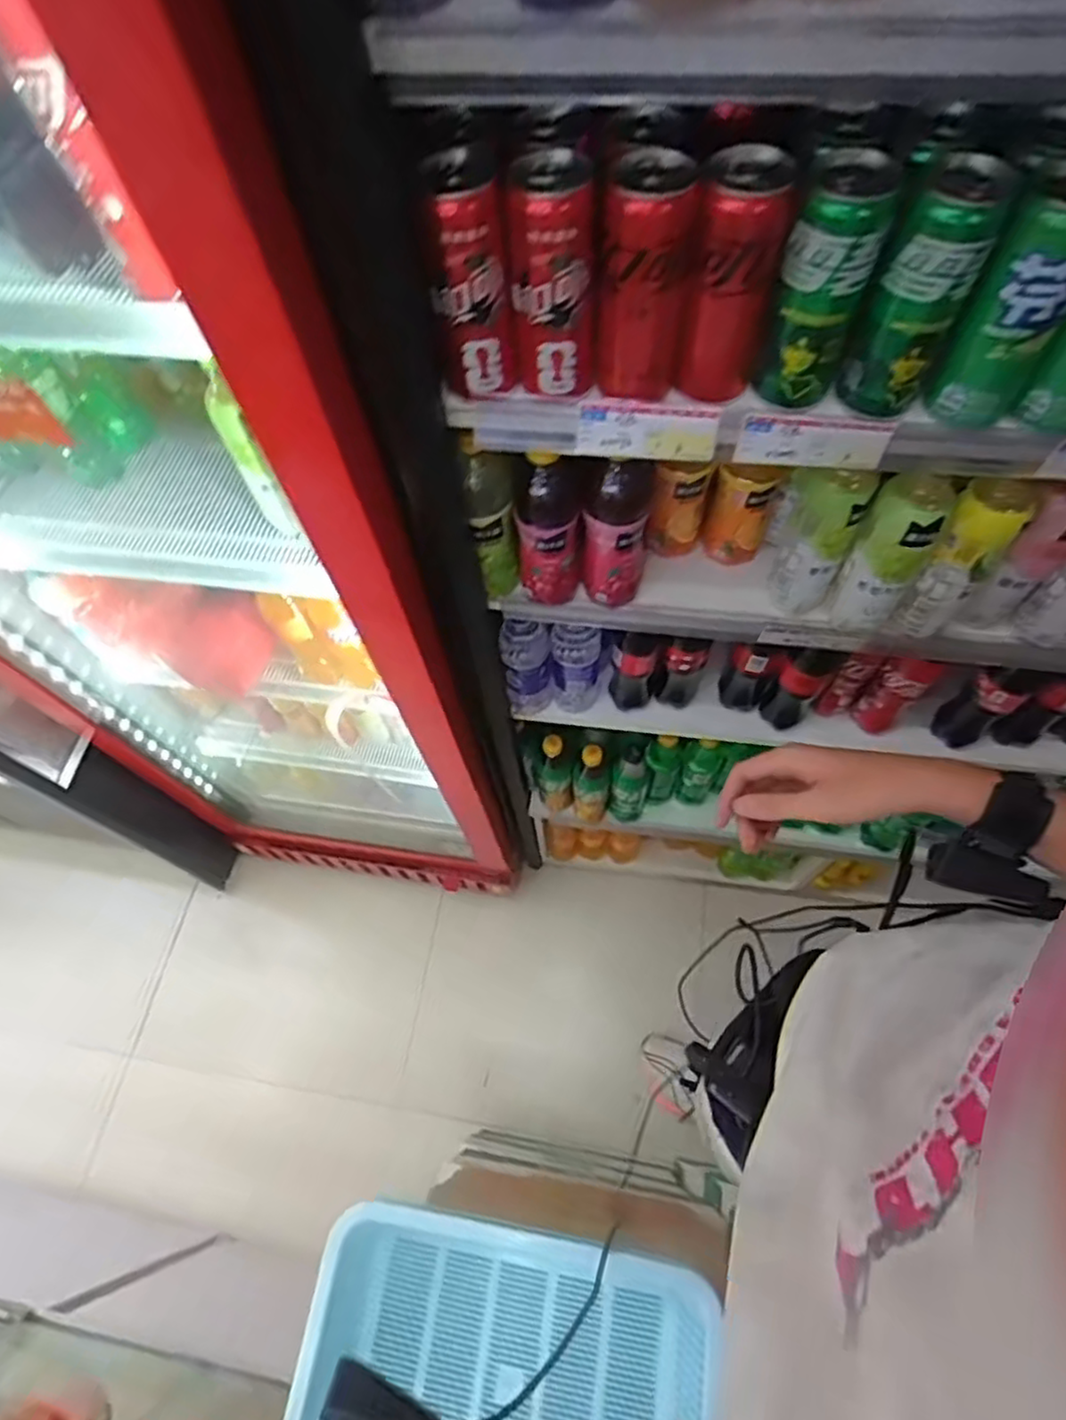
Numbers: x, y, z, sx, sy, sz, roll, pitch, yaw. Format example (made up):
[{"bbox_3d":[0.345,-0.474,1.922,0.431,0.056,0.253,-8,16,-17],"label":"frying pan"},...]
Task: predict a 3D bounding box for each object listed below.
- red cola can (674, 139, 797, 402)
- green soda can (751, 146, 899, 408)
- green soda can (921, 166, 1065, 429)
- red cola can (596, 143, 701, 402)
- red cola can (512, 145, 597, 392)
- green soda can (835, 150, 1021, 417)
[{"bbox_3d":[0.132,-0.286,0.473,0.051,0.139,0.054,8,63,8],"label":"red cola can"},{"bbox_3d":[0.190,-0.278,0.466,0.052,0.139,0.052,18,65,13],"label":"green soda can"},{"bbox_3d":[0.309,-0.250,0.445,0.051,0.135,0.057,36,70,20],"label":"green soda can"},{"bbox_3d":[0.075,-0.286,0.479,0.057,0.141,0.054,3,63,6],"label":"red cola can"},{"bbox_3d":[0.014,-0.299,0.485,0.053,0.131,0.068,-2,62,3],"label":"red cola can"},{"bbox_3d":[0.251,-0.270,0.459,0.051,0.141,0.063,22,66,15],"label":"green soda can"}]

